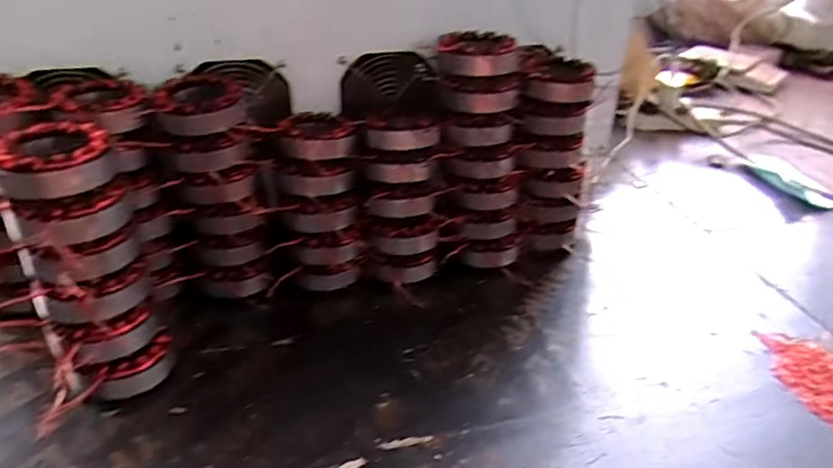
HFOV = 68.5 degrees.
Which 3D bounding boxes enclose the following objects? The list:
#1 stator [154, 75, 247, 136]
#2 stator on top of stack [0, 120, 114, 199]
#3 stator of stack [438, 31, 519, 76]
[{"bbox_3d":[-0.214,-0.129,0.607,0.083,0.034,0.088,-7,32,-16],"label":"stator"},{"bbox_3d":[-0.278,-0.057,0.472,0.077,0.034,0.077,2,31,-1],"label":"stator on top of stack"},{"bbox_3d":[0.066,-0.196,0.663,0.084,0.030,0.083,2,31,-1],"label":"stator of stack"}]

